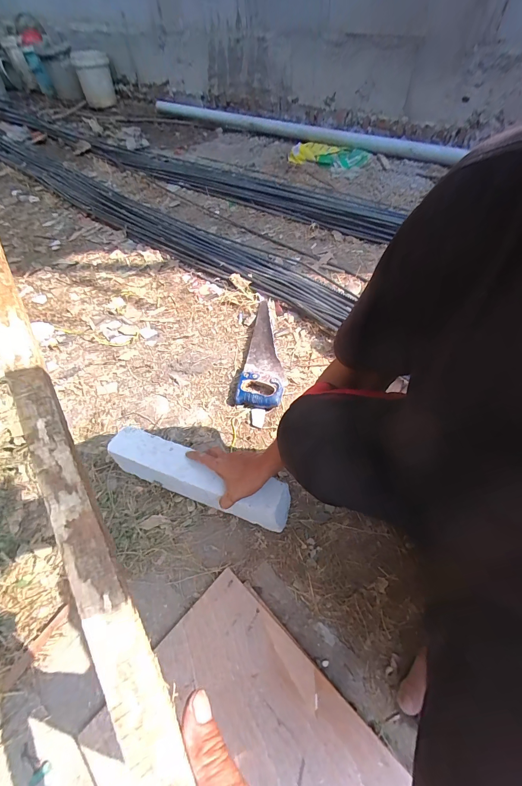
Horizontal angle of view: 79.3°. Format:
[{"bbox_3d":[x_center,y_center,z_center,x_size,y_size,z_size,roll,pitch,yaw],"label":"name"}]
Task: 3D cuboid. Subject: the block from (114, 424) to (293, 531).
[{"bbox_3d":[-0.129,0.170,0.640,0.380,0.105,0.071,19,54,15],"label":"block"}]

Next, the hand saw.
[{"bbox_3d":[0.011,-0.143,0.962,0.120,0.046,0.458,3,54,4],"label":"hand saw"}]

